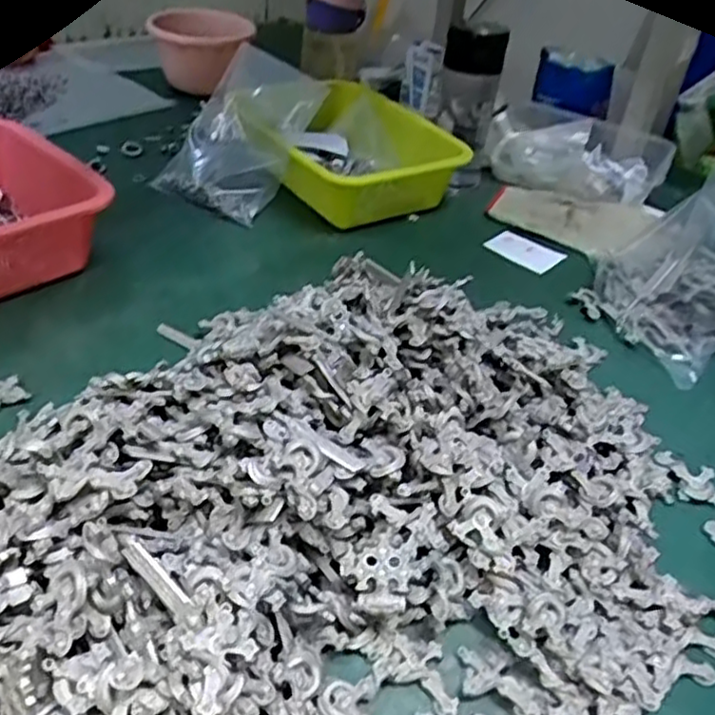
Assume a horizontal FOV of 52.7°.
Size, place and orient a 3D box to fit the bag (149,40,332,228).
[{"bbox_3d":[-0.130,-0.250,0.816,0.138,0.033,0.187,27,86,23],"label":"bag"}]

